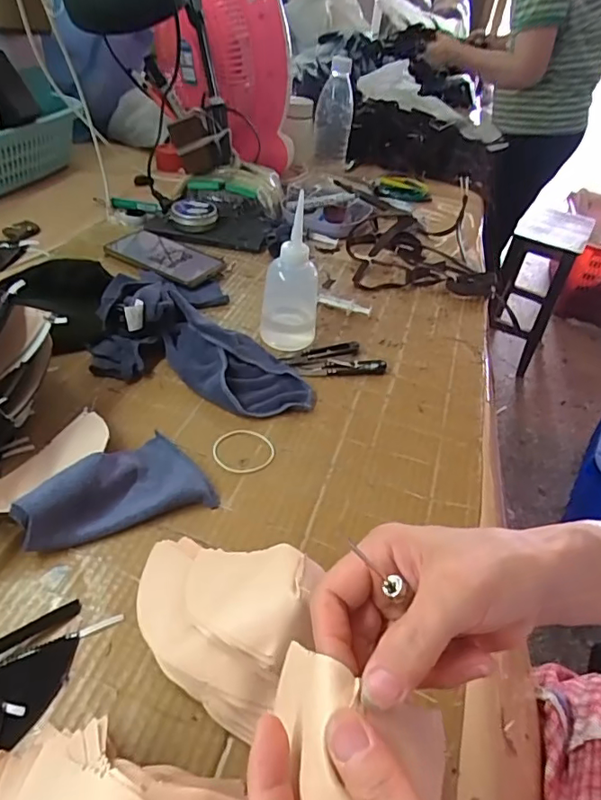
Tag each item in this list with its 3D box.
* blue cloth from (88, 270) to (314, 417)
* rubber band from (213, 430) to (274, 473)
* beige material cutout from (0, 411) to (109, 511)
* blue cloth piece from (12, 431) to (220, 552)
[{"bbox_3d":[-0.101,-0.063,0.562,0.240,0.060,0.122,14,42,8],"label":"blue cloth"},{"bbox_3d":[-0.053,0.047,0.495,0.055,0.004,0.054,2,42,-2],"label":"rubber band"},{"bbox_3d":[-0.222,0.053,0.426,0.144,0.042,0.056,-28,52,-33],"label":"beige material cutout"},{"bbox_3d":[-0.151,0.062,0.435,0.138,0.040,0.085,-14,45,-22],"label":"blue cloth piece"}]

